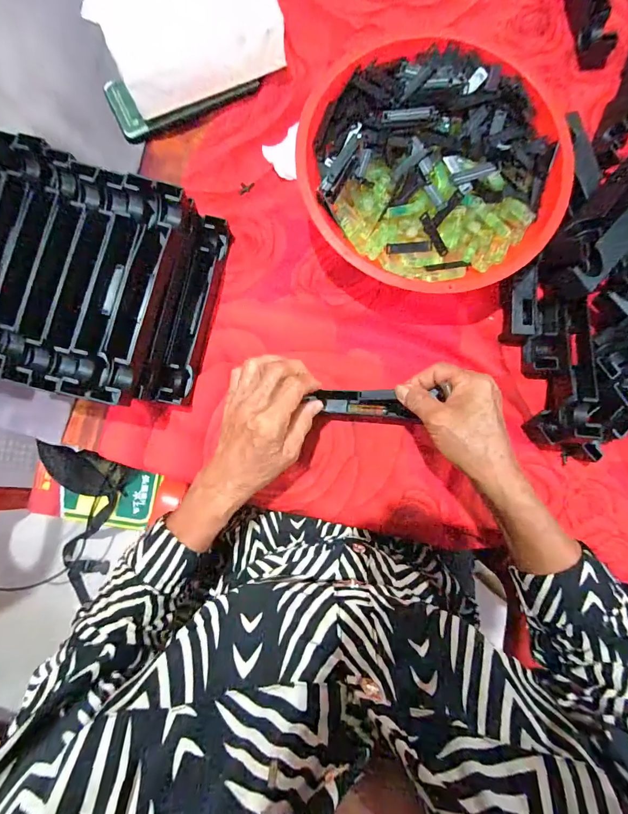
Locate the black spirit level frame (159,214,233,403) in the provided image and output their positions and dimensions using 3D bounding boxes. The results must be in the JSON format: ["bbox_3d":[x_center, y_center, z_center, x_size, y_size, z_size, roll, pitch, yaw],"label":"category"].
[{"bbox_3d":[-0.121,-0.098,0.385,0.025,0.029,0.192,13,86,0],"label":"black spirit level frame"}]

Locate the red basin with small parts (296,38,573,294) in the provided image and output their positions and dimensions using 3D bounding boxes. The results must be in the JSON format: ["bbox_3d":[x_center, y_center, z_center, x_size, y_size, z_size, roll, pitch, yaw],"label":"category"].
[{"bbox_3d":[0.108,-0.218,0.369,0.235,0.080,0.213,23,86,1],"label":"red basin with small parts"}]

